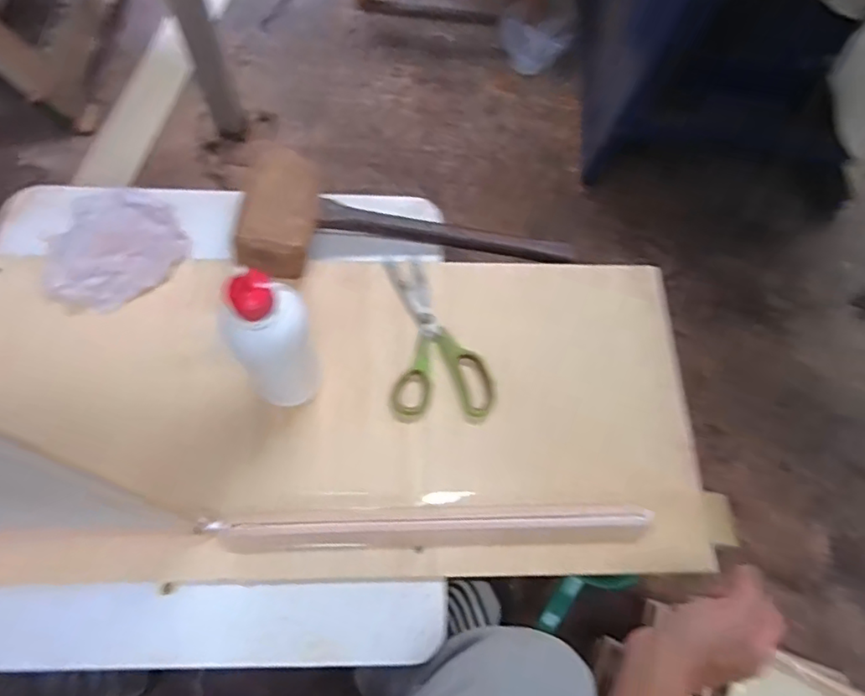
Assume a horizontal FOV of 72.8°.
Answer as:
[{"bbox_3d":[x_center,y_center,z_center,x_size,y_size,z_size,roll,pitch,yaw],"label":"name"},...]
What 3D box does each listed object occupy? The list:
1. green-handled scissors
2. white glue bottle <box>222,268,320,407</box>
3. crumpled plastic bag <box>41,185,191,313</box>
[{"bbox_3d":[0.002,-0.014,0.617,0.097,0.012,0.182,-6,68,-6],"label":"green-handled scissors"},{"bbox_3d":[-0.136,-0.001,0.512,0.068,0.188,0.065,-36,74,-16],"label":"white glue bottle"},{"bbox_3d":[-0.344,-0.113,0.645,0.132,0.031,0.152,0,68,-3],"label":"crumpled plastic bag"}]

